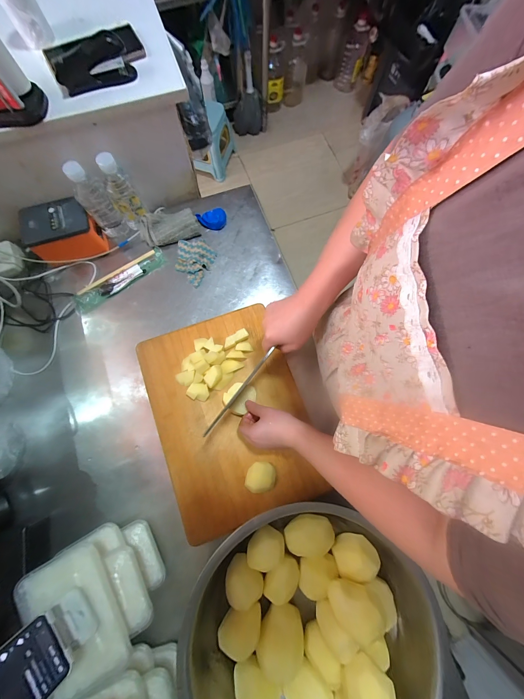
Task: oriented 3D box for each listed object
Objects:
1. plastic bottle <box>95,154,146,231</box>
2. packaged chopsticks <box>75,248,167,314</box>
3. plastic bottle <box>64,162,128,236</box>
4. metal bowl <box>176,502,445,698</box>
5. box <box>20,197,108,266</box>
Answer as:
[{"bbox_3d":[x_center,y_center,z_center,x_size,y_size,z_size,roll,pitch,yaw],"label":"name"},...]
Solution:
[{"bbox_3d":[-0.300,-0.333,0.545,0.056,0.148,0.057,-35,80,-8],"label":"plastic bottle"},{"bbox_3d":[-0.328,-0.162,0.585,0.222,0.011,0.052,-35,80,-8],"label":"packaged chopsticks"},{"bbox_3d":[-0.355,-0.319,0.543,0.062,0.152,0.062,0,77,-1],"label":"plastic bottle"},{"bbox_3d":[0.081,0.454,0.412,0.357,0.101,0.372,23,78,4],"label":"metal bowl"},{"bbox_3d":[-0.438,-0.262,0.564,0.136,0.075,0.100,-22,78,-6],"label":"box"}]

